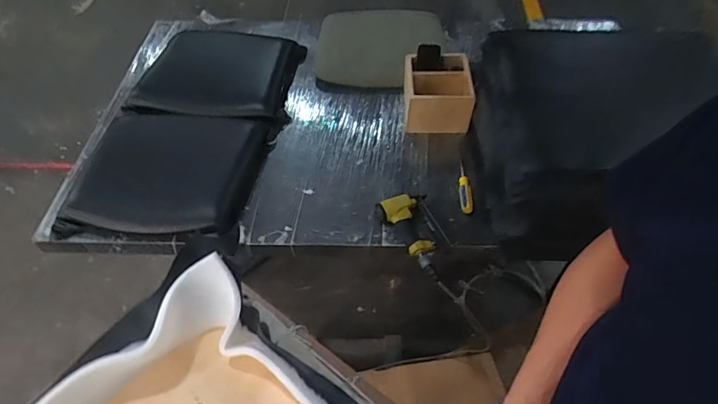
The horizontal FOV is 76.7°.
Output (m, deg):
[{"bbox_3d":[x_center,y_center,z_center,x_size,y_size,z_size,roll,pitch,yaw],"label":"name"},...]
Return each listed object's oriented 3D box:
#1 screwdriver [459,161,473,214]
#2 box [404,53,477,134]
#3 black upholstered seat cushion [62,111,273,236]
[{"bbox_3d":[0.297,-0.047,1.286,0.031,0.039,0.197,2,51,2],"label":"screwdriver"},{"bbox_3d":[0.245,-0.353,1.451,0.204,0.149,0.261,1,51,1],"label":"box"},{"bbox_3d":[-0.525,-0.123,1.304,0.452,0.128,0.433,4,51,4],"label":"black upholstered seat cushion"}]

